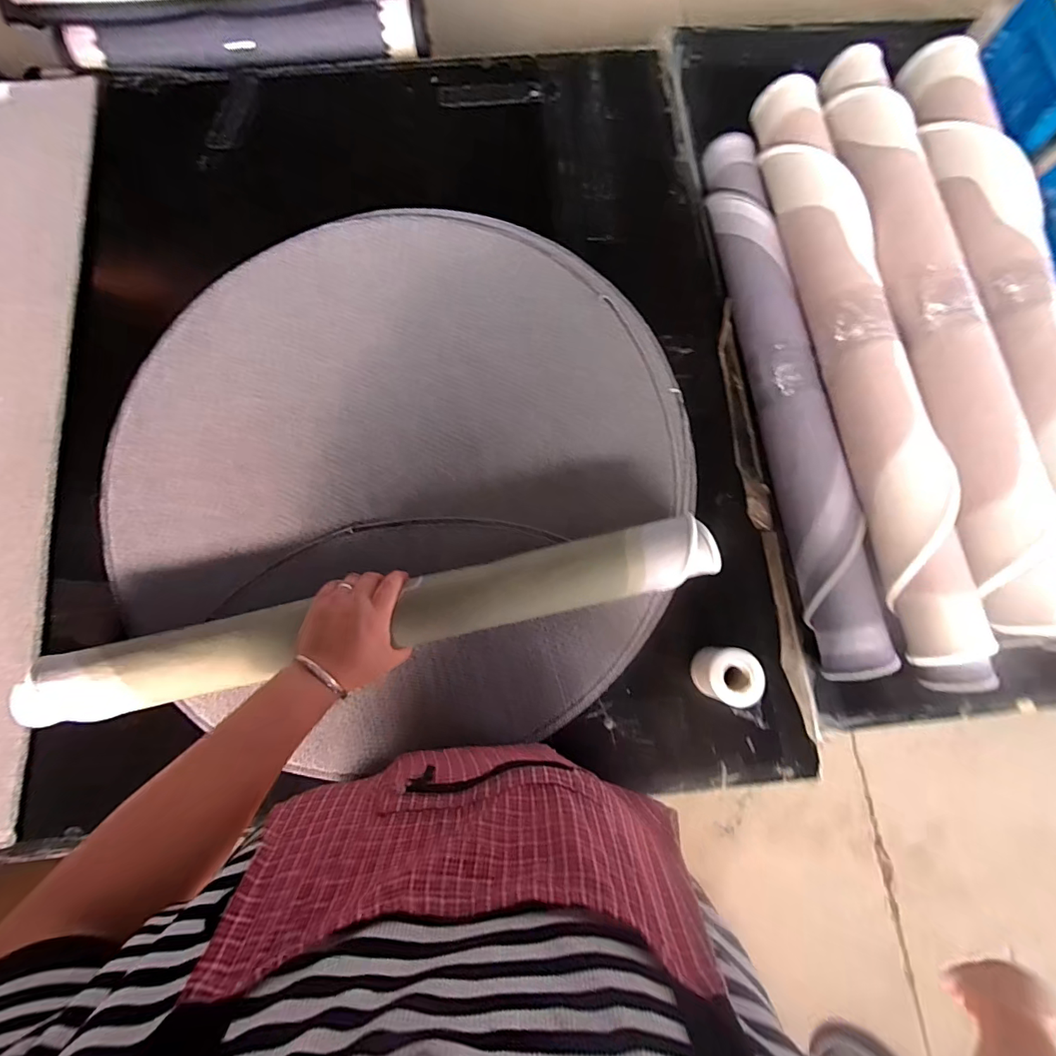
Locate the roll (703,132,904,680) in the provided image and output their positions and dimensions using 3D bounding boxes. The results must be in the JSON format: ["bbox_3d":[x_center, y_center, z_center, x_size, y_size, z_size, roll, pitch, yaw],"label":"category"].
[{"bbox_3d":[0.351,-0.211,0.621,0.075,0.069,0.799,-8,77,-1],"label":"roll"}]

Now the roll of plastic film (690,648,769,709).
[{"bbox_3d":[0.238,0.178,0.539,0.066,0.064,0.062,0,77,1],"label":"roll of plastic film"}]

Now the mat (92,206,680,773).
[{"bbox_3d":[-0.170,-0.111,0.603,0.744,0.035,0.768,-8,78,-2],"label":"mat"}]

